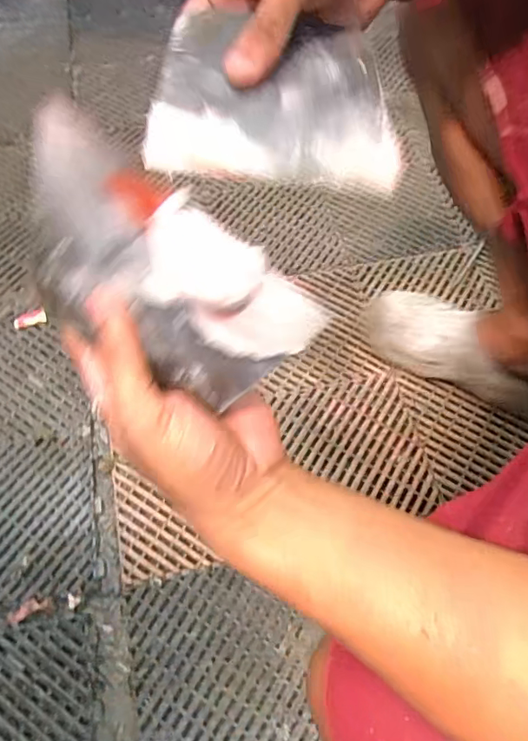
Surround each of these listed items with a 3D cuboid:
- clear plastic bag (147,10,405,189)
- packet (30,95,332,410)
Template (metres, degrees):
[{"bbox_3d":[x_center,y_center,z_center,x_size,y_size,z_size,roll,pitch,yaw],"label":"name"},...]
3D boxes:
[{"bbox_3d":[0.006,-0.158,0.301,0.137,0.014,0.095,2,81,-8],"label":"clear plastic bag"},{"bbox_3d":[-0.053,-0.039,0.239,0.141,0.093,0.008,38,37,-1],"label":"packet"}]

